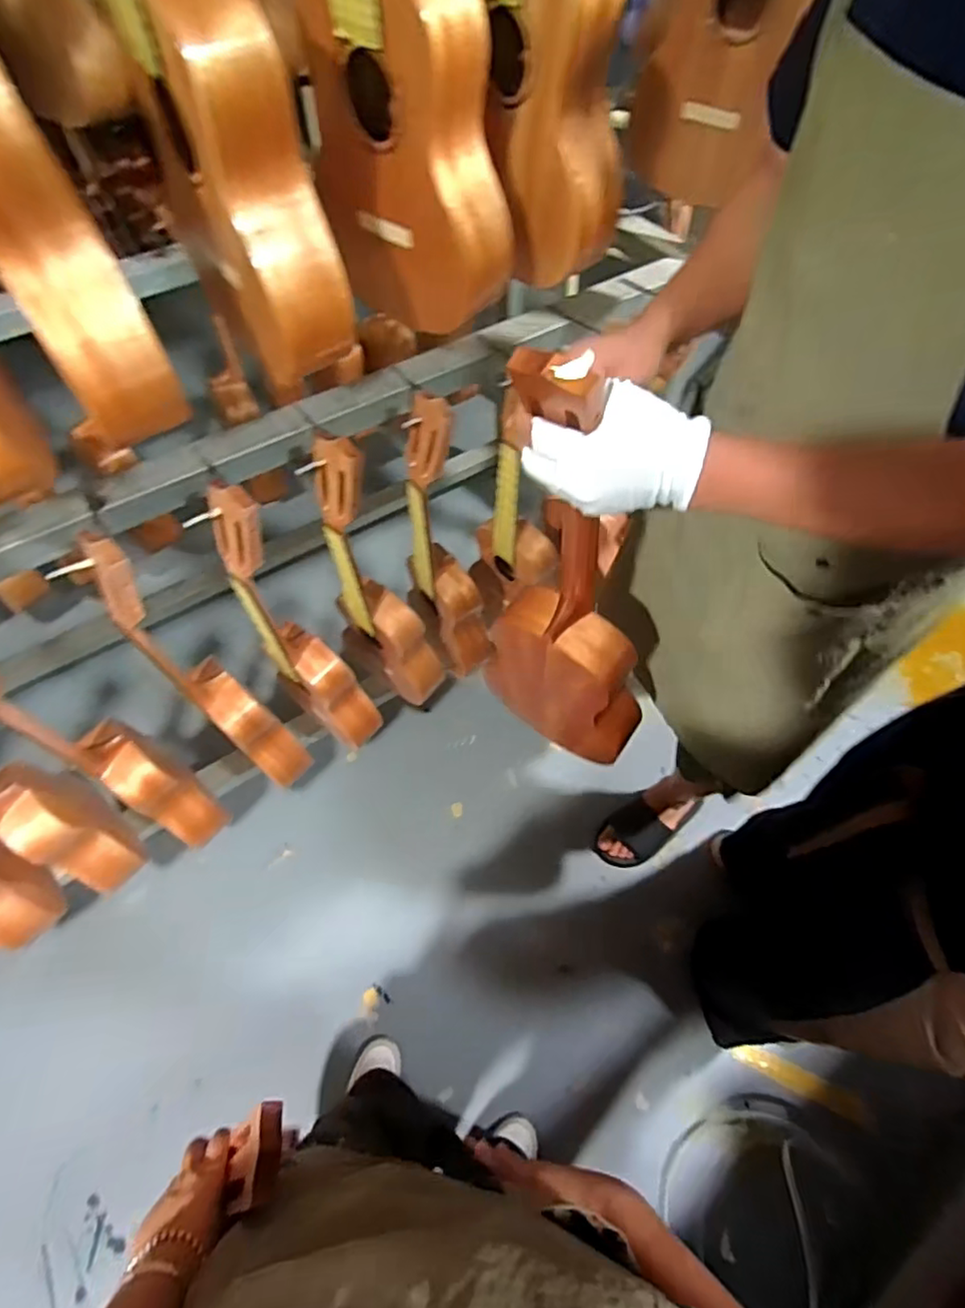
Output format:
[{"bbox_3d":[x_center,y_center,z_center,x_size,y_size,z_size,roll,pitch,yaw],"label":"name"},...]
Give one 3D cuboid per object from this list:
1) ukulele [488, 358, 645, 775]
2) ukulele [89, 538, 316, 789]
[{"bbox_3d":[0.105,-0.052,0.645,0.190,0.551,0.086,30,62,18],"label":"ukulele"},{"bbox_3d":[-0.385,0.035,0.851,0.083,0.508,0.155,-37,64,-21],"label":"ukulele"}]

